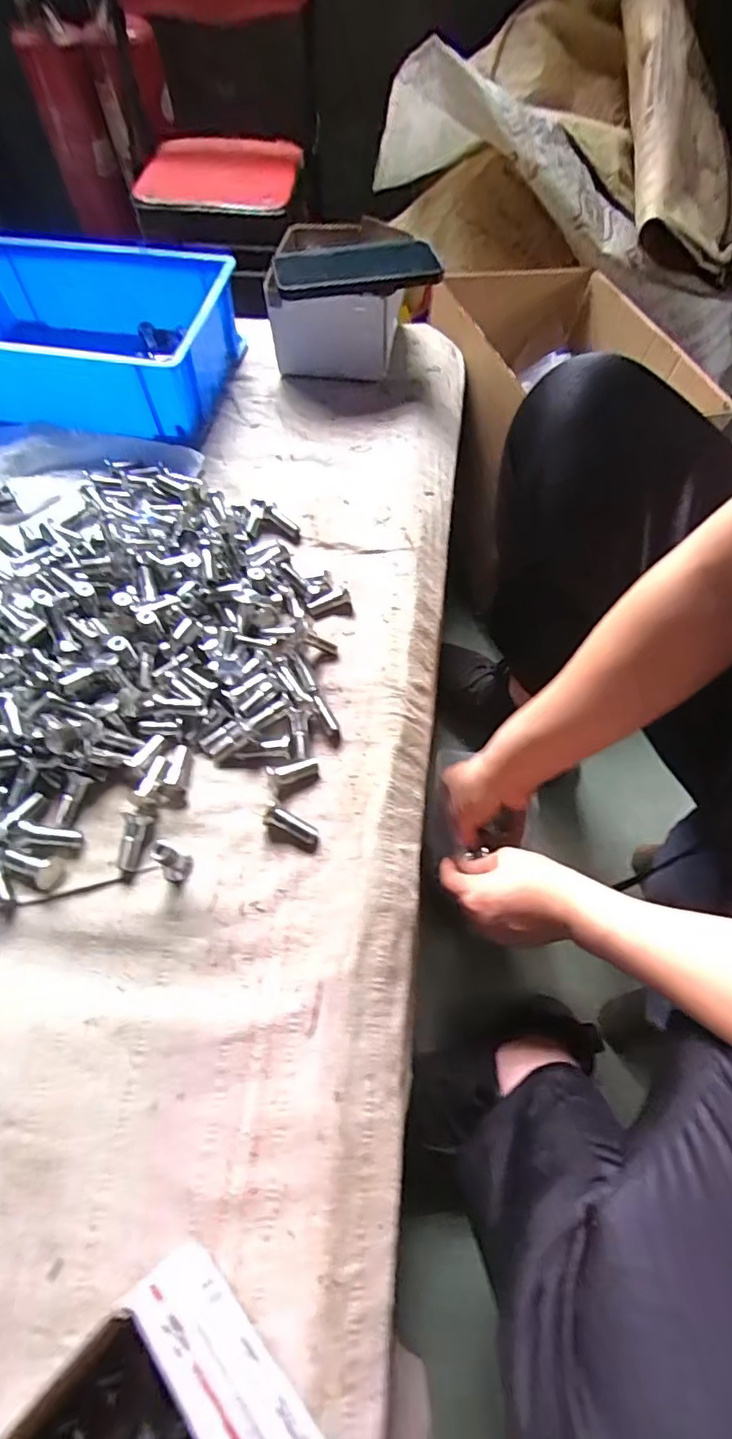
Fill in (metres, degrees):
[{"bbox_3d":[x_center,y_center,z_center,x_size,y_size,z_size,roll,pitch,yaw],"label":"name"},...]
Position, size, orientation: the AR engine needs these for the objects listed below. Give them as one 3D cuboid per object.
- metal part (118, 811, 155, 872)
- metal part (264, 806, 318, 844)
[{"bbox_3d":[-0.147,0.078,0.354,0.016,0.018,0.036,5,76,2],"label":"metal part"},{"bbox_3d":[-0.048,0.068,0.356,0.034,0.013,0.011,21,62,12],"label":"metal part"}]

